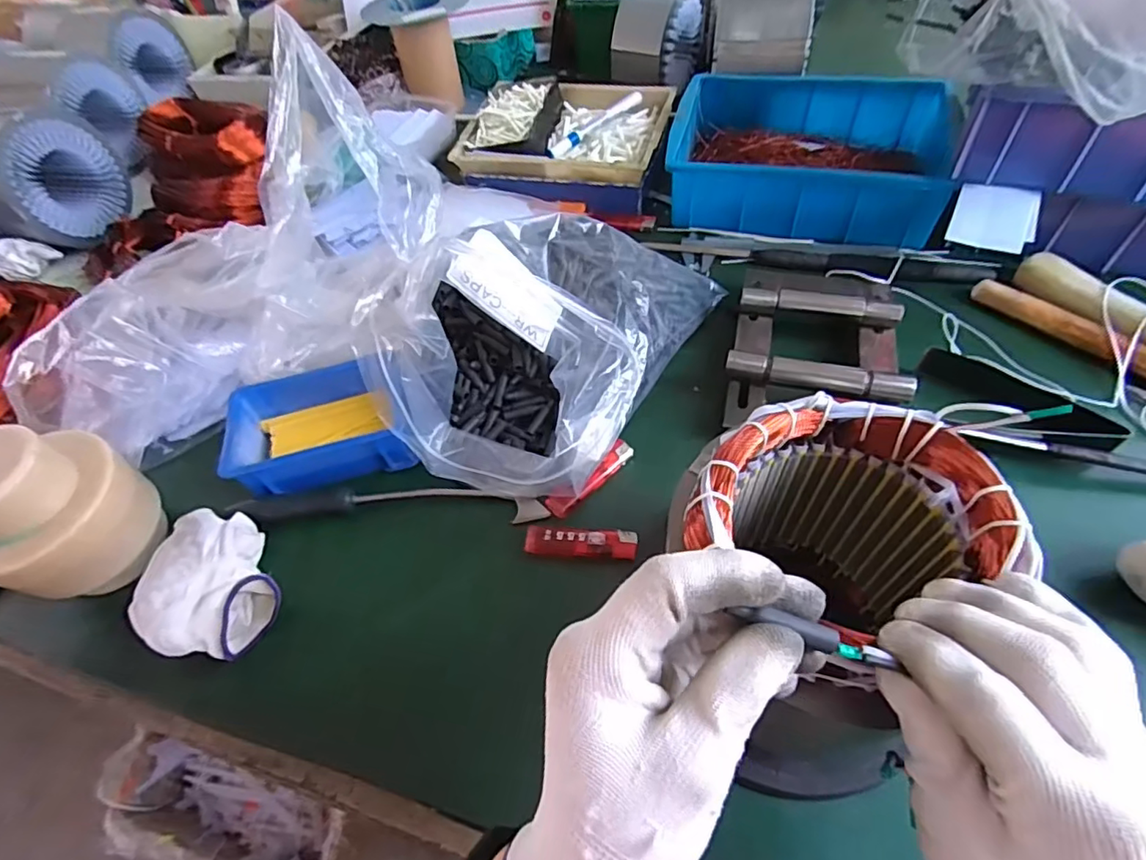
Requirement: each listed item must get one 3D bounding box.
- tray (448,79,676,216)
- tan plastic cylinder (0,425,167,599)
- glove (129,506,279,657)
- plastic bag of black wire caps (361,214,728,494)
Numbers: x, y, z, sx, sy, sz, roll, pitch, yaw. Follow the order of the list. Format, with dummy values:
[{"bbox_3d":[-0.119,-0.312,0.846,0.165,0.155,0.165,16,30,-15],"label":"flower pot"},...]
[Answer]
[{"bbox_3d":[-0.009,-0.365,0.708,0.243,0.062,0.181,13,56,15],"label":"tray"},{"bbox_3d":[-0.370,0.066,0.423,0.095,0.132,0.110,10,56,13],"label":"tan plastic cylinder"},{"bbox_3d":[-0.261,0.113,0.418,0.091,0.051,0.096,-3,54,4],"label":"glove"},{"bbox_3d":[-0.027,-0.100,0.488,0.209,0.133,0.299,25,60,22],"label":"plastic bag of black wire caps"}]

